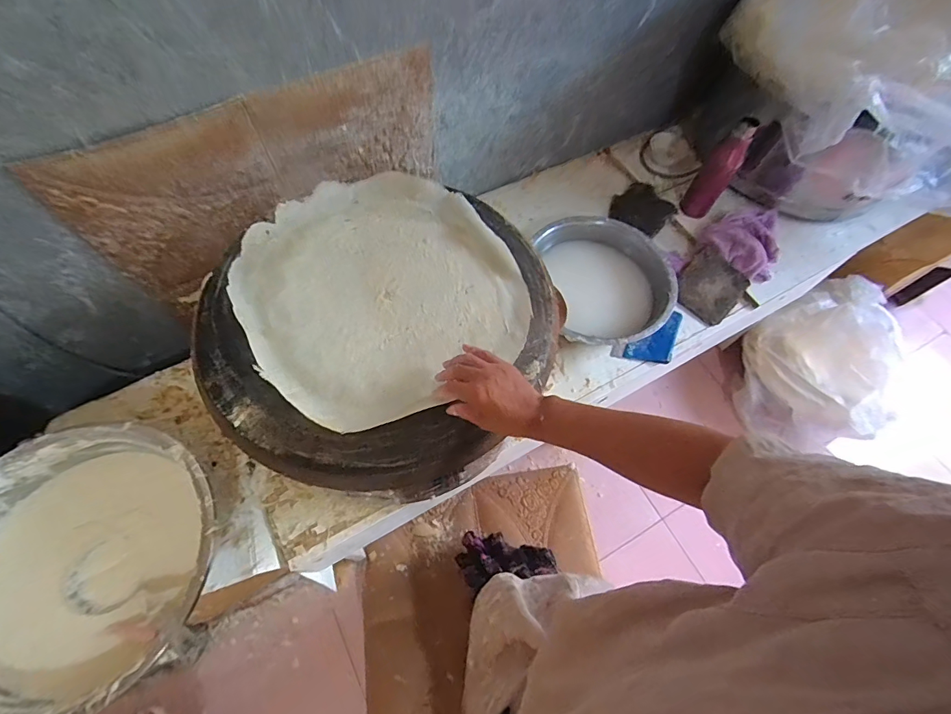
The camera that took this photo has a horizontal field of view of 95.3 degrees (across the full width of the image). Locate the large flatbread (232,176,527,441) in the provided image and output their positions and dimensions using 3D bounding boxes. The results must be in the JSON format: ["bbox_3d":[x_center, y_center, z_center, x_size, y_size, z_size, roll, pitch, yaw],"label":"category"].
[{"bbox_3d":[-0.151,-0.117,0.681,0.399,0.026,0.417,-27,69,-15],"label":"large flatbread"}]

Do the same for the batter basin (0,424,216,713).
[{"bbox_3d":[-0.619,0.327,0.703,0.417,0.151,0.402,1,64,-3],"label":"batter basin"}]

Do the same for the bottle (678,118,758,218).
[{"bbox_3d":[0.604,-0.463,1.066,0.073,0.263,0.078,20,65,6],"label":"bottle"}]

